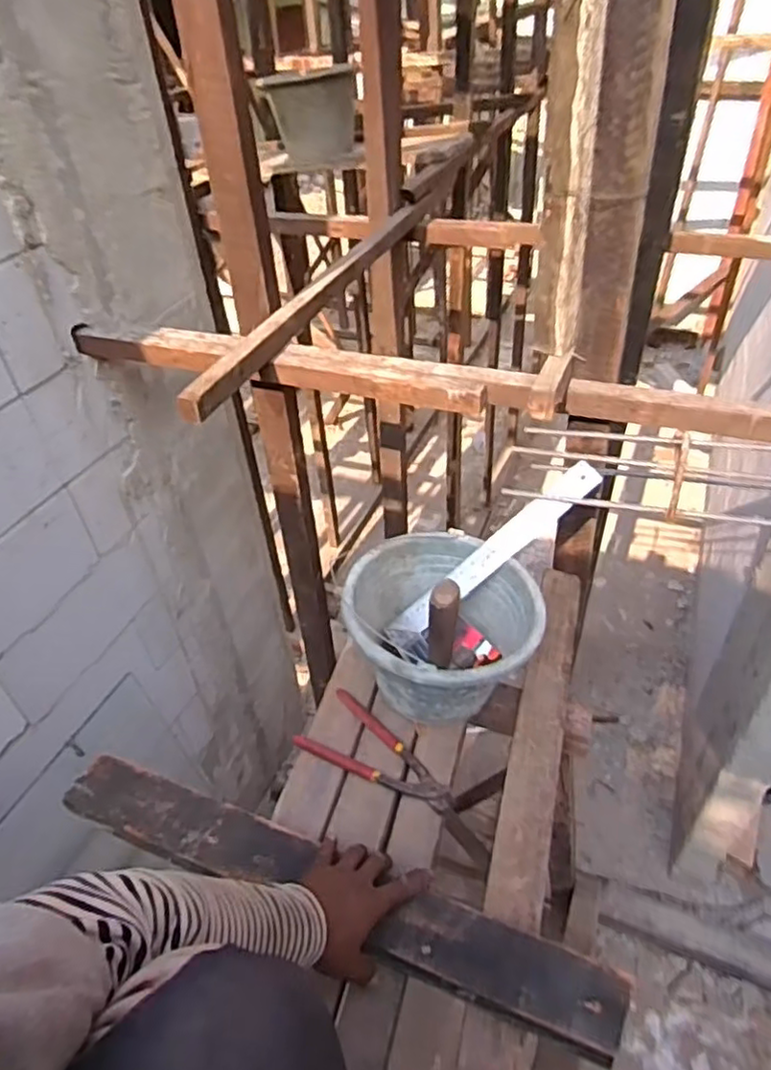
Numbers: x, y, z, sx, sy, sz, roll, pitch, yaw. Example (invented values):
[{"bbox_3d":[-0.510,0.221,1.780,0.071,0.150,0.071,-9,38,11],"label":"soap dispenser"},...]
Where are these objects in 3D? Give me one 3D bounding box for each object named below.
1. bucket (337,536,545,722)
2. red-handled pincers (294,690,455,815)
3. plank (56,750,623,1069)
[{"bbox_3d":[0.075,0.122,0.836,0.228,0.145,0.232,-2,41,2],"label":"bucket"},{"bbox_3d":[-0.006,0.277,0.819,0.211,0.017,0.098,25,49,30],"label":"red-handled pincers"},{"bbox_3d":[-0.076,0.358,0.680,0.610,0.027,0.076,14,44,21],"label":"plank"}]

